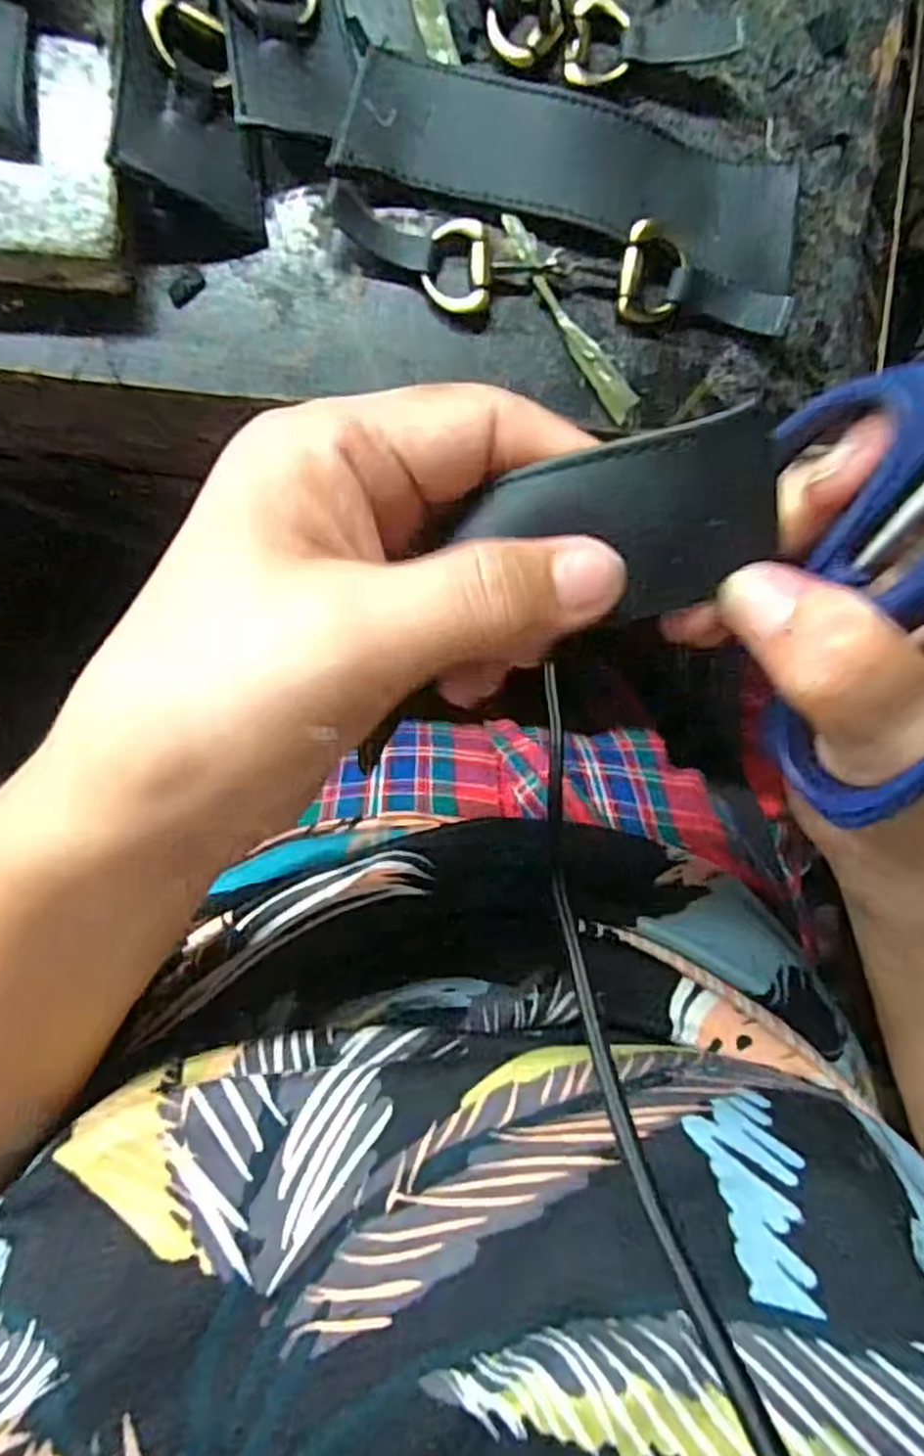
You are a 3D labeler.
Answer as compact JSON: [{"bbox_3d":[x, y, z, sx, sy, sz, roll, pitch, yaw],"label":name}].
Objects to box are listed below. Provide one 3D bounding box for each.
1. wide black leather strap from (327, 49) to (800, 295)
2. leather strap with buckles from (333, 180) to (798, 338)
[{"bbox_3d":[0.033,-0.159,0.220,0.130,0.007,0.037,12,92,-7],"label":"wide black leather strap"},{"bbox_3d":[0.029,-0.130,0.219,0.127,0.011,0.025,3,93,-6],"label":"leather strap with buckles"}]

